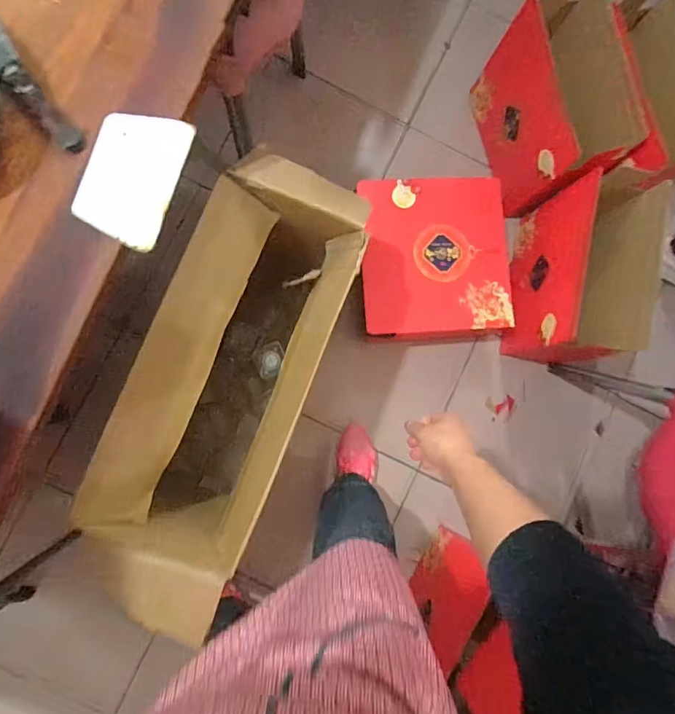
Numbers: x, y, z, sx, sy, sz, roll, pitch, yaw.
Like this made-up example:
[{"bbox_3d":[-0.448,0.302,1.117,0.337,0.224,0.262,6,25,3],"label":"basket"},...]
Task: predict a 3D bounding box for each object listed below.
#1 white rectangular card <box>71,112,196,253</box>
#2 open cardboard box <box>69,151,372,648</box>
[{"bbox_3d":[-0.230,-0.203,0.529,0.098,0.008,0.152,16,84,-3],"label":"white rectangular card"},{"bbox_3d":[-0.185,0.044,0.888,0.248,0.419,0.706,22,84,-2],"label":"open cardboard box"}]

